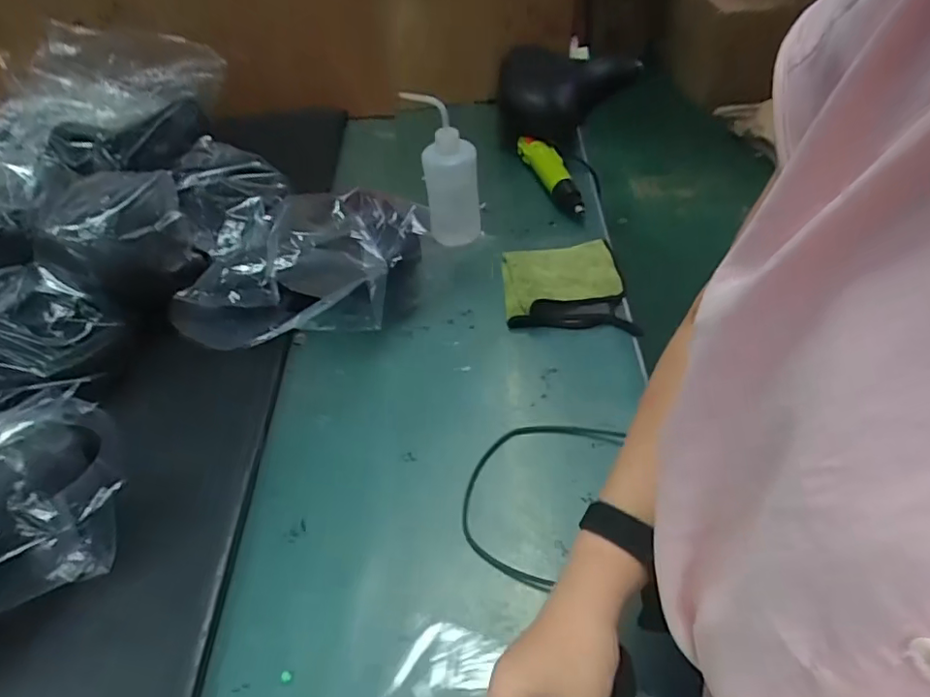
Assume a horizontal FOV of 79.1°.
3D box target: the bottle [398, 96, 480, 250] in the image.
[{"bbox_3d":[-0.025,-0.243,0.794,0.088,0.211,0.064,-7,50,0],"label":"bottle"}]

